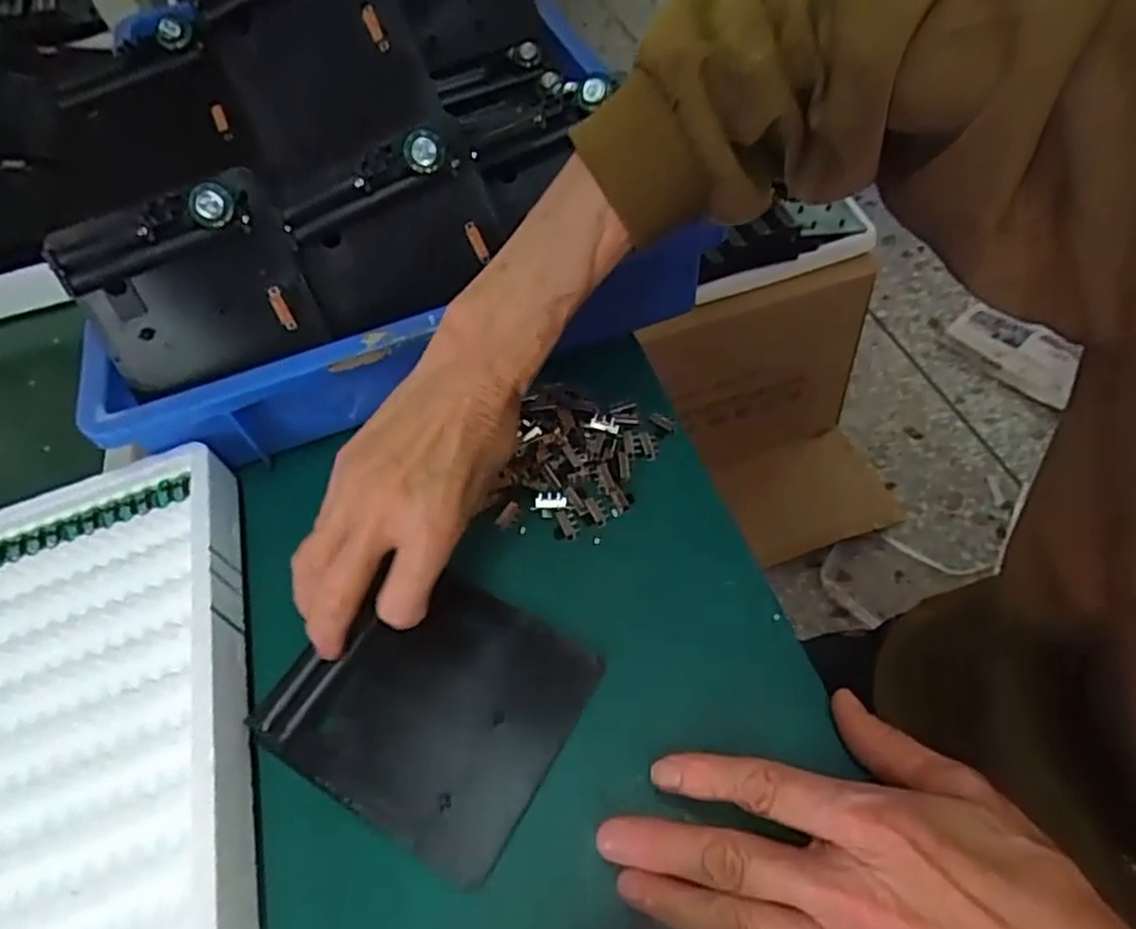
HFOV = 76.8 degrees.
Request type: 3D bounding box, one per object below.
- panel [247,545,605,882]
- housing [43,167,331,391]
[{"bbox_3d":[-0.064,0.104,0.328,0.125,0.020,0.109,25,62,21],"label":"panel"},{"bbox_3d":[-0.198,-0.094,0.382,0.108,0.090,0.021,-21,37,-2],"label":"housing"}]

